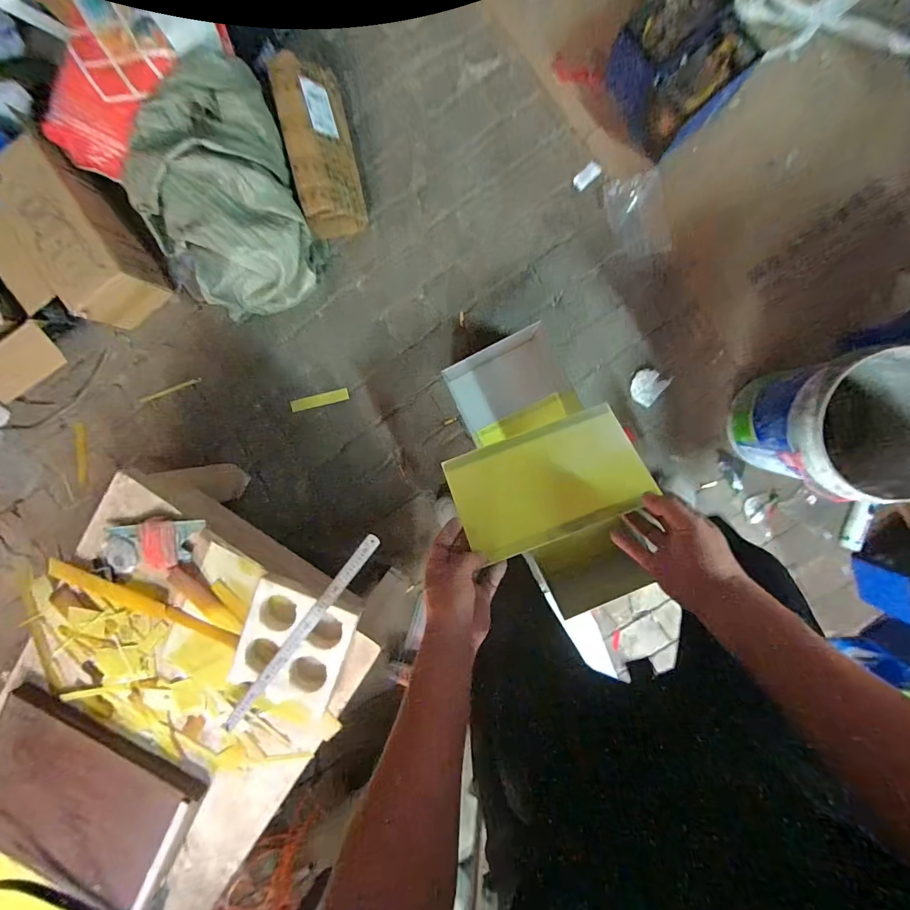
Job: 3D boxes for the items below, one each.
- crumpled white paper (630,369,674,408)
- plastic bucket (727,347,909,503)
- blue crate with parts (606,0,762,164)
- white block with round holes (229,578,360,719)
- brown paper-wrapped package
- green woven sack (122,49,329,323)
[{"bbox_3d":[0.544,-0.199,1.196,0.084,0.029,0.107,44,96,-1],"label":"crumpled white paper"},{"bbox_3d":[0.881,-0.065,0.993,0.313,0.374,0.289,0,96,3],"label":"plastic bucket"},{"bbox_3d":[0.561,-0.960,1.062,0.252,0.167,0.288,-29,93,6],"label":"blue crate with parts"},{"bbox_3d":[-0.345,0.414,0.917,0.231,0.056,0.257,19,96,1],"label":"white block with round holes"},{"bbox_3d":[-0.353,-0.814,1.142,0.157,0.175,0.394,-8,95,4],"label":"brown paper-wrapped package"},{"bbox_3d":[-0.626,-0.636,1.122,0.460,0.255,0.503,-18,94,5],"label":"green woven sack"}]

